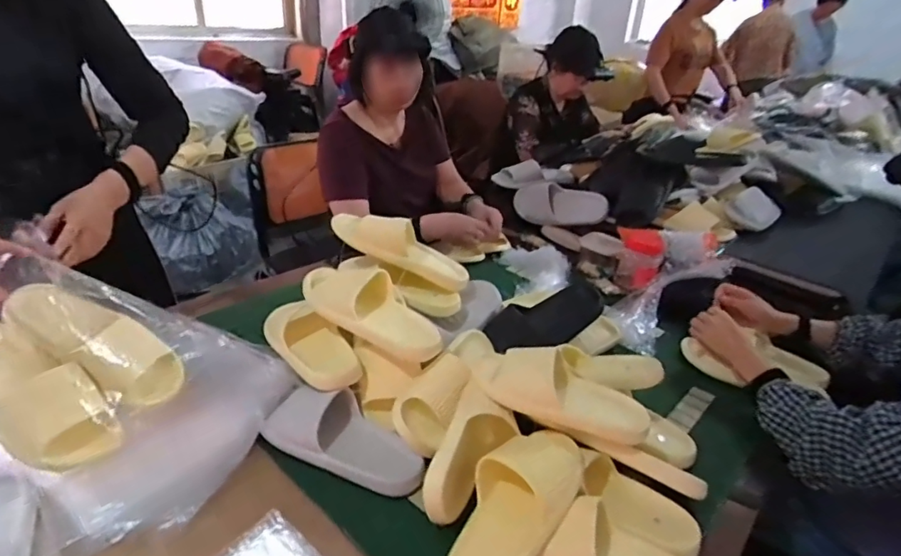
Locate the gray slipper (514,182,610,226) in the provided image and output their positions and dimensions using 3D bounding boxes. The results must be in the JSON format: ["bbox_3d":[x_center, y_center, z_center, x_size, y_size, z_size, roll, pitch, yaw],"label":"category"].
[{"bbox_3d":[0.336,-0.220,1.615,0.300,0.121,0.080,18,32,21],"label":"gray slipper"}]

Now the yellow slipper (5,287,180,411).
[{"bbox_3d":[-0.499,0.089,0.731,0.244,0.067,0.092,32,31,-2],"label":"yellow slipper"}]

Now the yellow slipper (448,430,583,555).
[{"bbox_3d":[0.070,0.269,0.606,0.107,0.057,0.250,23,52,28],"label":"yellow slipper"}]

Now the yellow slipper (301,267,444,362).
[{"bbox_3d":[-0.124,0.042,0.810,0.245,0.060,0.097,30,36,16],"label":"yellow slipper"}]

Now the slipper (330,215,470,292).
[{"bbox_3d":[-0.081,-0.053,0.940,0.264,0.062,0.084,26,24,-18],"label":"slipper"}]

